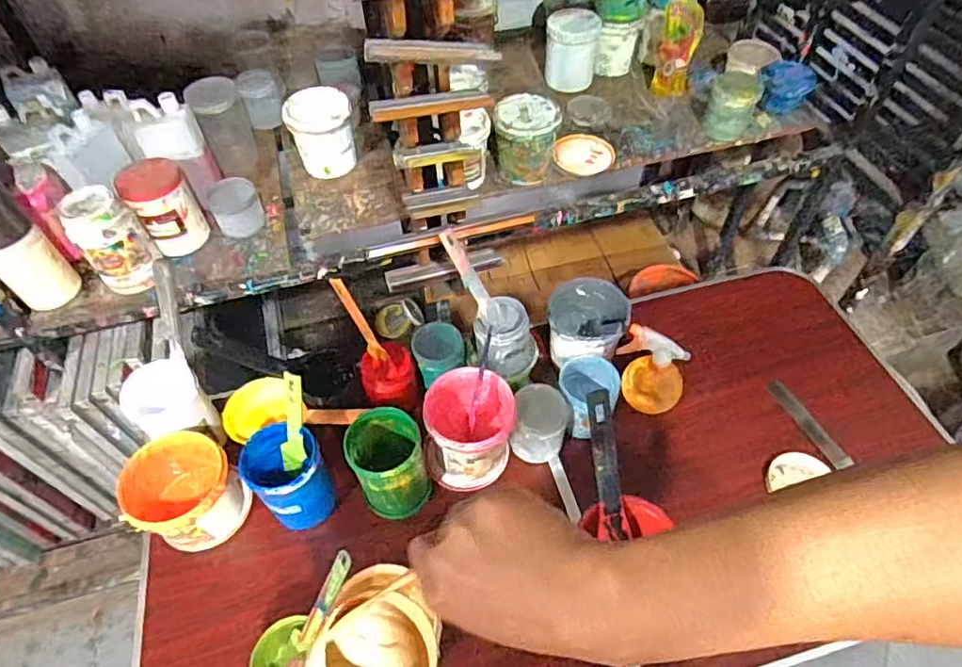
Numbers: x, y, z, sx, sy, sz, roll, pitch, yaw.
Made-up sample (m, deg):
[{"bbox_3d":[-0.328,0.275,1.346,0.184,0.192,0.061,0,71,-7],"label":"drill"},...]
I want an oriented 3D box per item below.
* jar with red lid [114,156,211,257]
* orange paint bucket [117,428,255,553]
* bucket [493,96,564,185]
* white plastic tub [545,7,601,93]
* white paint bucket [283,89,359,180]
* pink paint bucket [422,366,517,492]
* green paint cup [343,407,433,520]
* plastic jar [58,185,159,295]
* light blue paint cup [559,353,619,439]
[{"bbox_3d":[-0.550,-0.219,1.002,0.104,0.137,0.096,-29,58,-19],"label":"jar with red lid"},{"bbox_3d":[-0.399,0.221,0.784,0.131,0.125,0.125,0,53,1],"label":"orange paint bucket"},{"bbox_3d":[0.089,-0.380,1.118,0.125,0.116,0.115,3,53,3],"label":"bucket"},{"bbox_3d":[0.203,-0.630,1.281,0.113,0.132,0.106,0,53,1],"label":"white plastic tub"},{"bbox_3d":[-0.318,-0.401,1.147,0.119,0.138,0.119,0,53,1],"label":"white paint bucket"},{"bbox_3d":[-0.017,0.141,0.844,0.123,0.128,0.134,0,53,1],"label":"pink paint bucket"},{"bbox_3d":[-0.128,0.178,0.793,0.099,0.125,0.106,0,53,1],"label":"green paint cup"},{"bbox_3d":[-0.606,-0.148,0.947,0.098,0.170,0.080,-30,58,-20],"label":"plastic jar"},{"bbox_3d":[0.168,0.091,0.892,0.091,0.092,0.087,0,53,1],"label":"light blue paint cup"}]

